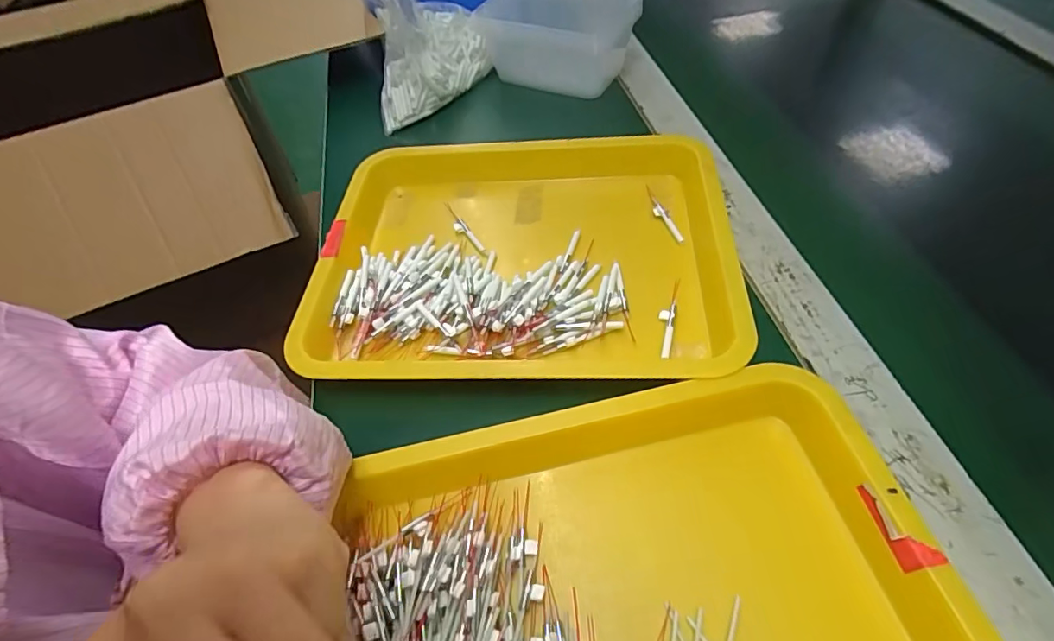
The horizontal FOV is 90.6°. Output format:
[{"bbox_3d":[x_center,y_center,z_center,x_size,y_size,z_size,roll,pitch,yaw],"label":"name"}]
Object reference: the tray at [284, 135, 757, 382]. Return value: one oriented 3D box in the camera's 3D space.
[{"bbox_3d":[-0.009,-0.061,0.432,0.328,0.037,0.260,1,52,5],"label":"tray"}]

